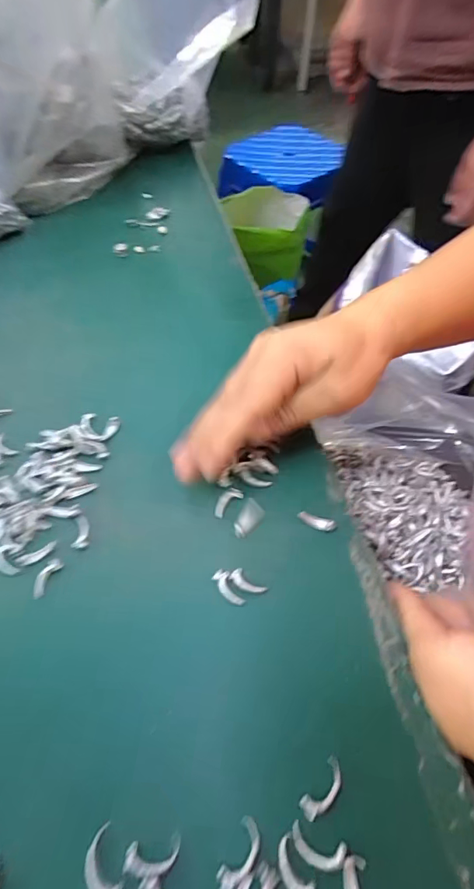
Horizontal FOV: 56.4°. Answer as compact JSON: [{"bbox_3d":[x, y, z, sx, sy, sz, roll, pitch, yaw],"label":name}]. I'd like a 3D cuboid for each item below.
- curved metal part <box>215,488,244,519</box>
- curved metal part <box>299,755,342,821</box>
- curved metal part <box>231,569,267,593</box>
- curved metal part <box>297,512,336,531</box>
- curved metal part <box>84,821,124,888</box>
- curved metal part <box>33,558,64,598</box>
[{"bbox_3d":[-0.006,0.034,0.268,0.010,0.004,0.022,34,61,20],"label":"curved metal part"},{"bbox_3d":[0.038,0.150,0.193,0.010,0.006,0.025,38,63,22],"label":"curved metal part"},{"bbox_3d":[0.006,0.075,0.241,0.020,0.004,0.009,34,61,19],"label":"curved metal part"},{"bbox_3d":[0.047,0.045,0.262,0.022,0.004,0.008,21,58,12],"label":"curved metal part"},{"bbox_3d":[-0.055,0.170,0.179,0.013,0.005,0.022,-24,60,-17],"label":"curved metal part"},{"bbox_3d":[-0.106,0.074,0.246,0.008,0.004,0.022,21,58,12],"label":"curved metal part"}]

